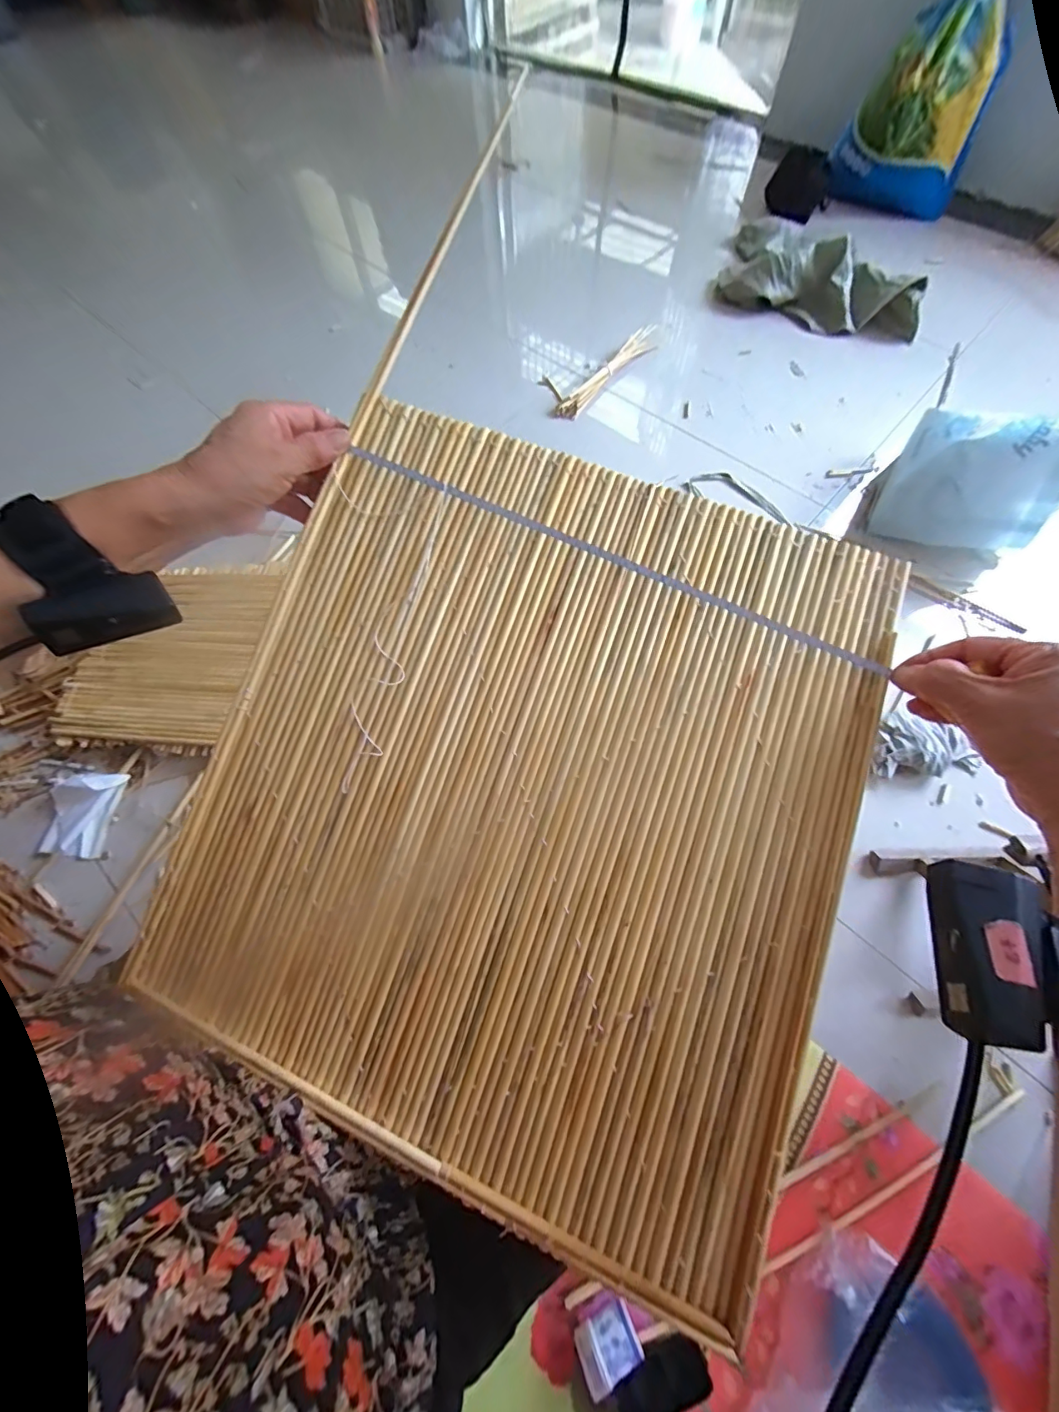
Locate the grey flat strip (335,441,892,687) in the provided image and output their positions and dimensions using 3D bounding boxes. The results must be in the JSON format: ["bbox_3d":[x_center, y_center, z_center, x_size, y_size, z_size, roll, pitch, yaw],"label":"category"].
[{"bbox_3d":[0.052,-0.114,0.337,0.422,0.008,0.008,26,70,7],"label":"grey flat strip"}]

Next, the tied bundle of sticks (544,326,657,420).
[{"bbox_3d":[0.220,-0.929,1.217,0.100,0.043,0.446,42,73,16],"label":"tied bundle of sticks"}]

